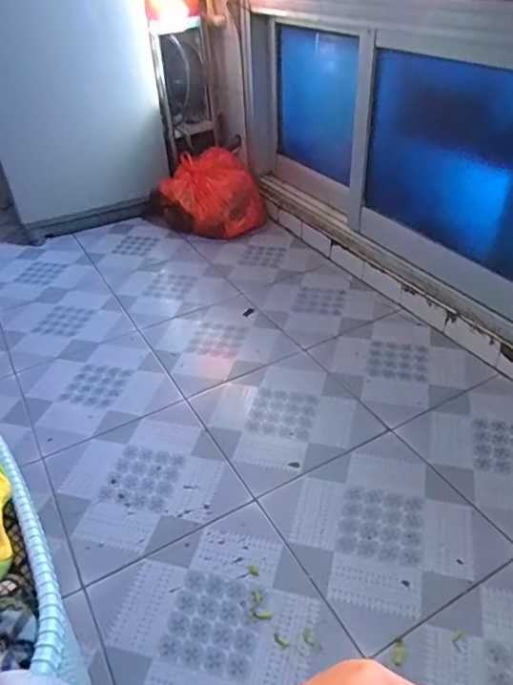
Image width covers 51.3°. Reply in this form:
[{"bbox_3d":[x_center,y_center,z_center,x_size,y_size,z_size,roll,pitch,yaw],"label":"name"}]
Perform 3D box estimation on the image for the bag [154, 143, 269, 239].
[{"bbox_3d":[-0.149,-0.469,1.694,0.280,0.200,0.302,-27,43,-25],"label":"bag"}]

